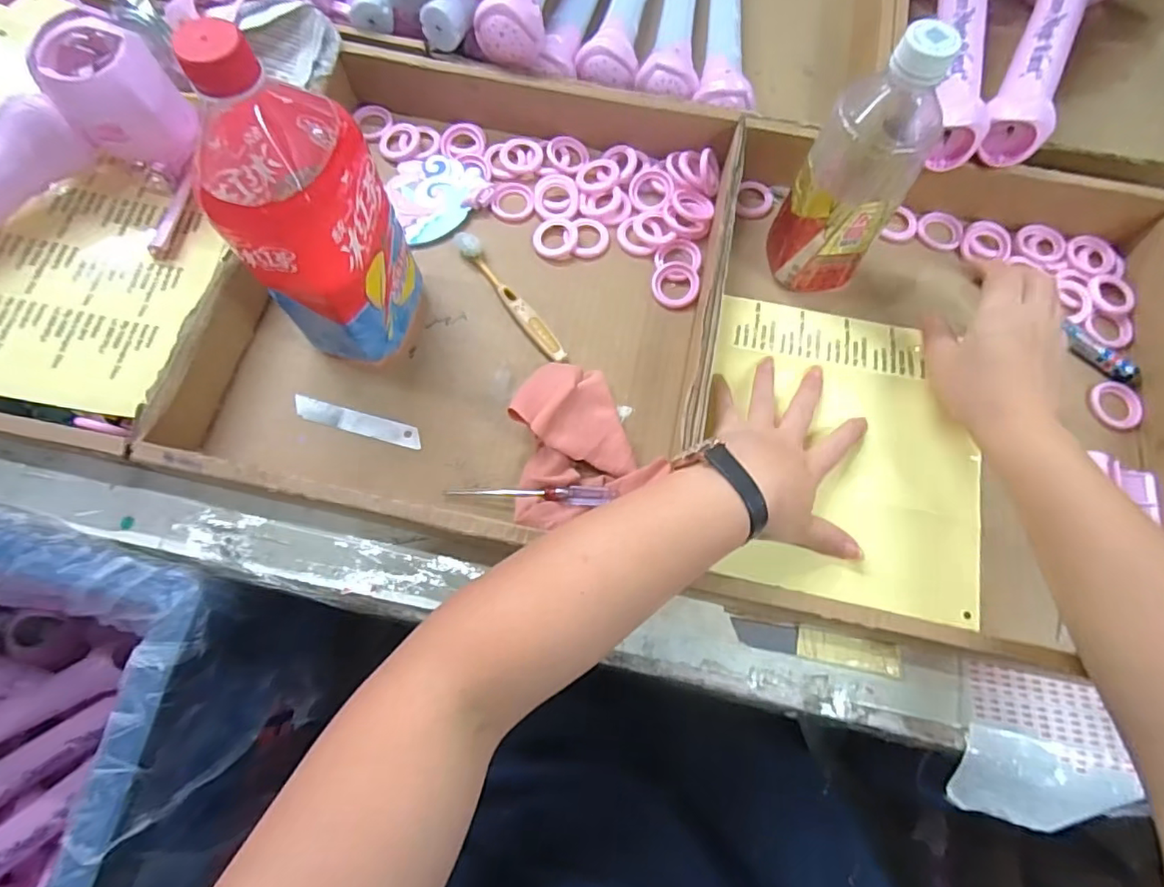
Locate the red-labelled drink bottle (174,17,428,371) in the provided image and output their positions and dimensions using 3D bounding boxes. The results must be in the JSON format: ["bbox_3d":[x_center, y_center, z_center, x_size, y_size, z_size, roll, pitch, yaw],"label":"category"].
[{"bbox_3d":[-0.168,-0.134,0.358,0.082,0.214,0.088,13,73,4],"label":"red-labelled drink bottle"}]

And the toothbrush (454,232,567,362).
[{"bbox_3d":[-0.057,-0.115,0.459,0.018,0.012,0.134,-34,76,-11],"label":"toothbrush"}]

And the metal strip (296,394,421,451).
[{"bbox_3d":[-0.164,-0.015,0.428,0.097,0.004,0.017,16,65,3],"label":"metal strip"}]

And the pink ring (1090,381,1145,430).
[{"bbox_3d":[0.407,-0.029,0.444,0.033,0.007,0.038,-20,73,-7],"label":"pink ring"}]

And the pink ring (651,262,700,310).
[{"bbox_3d":[0.074,-0.127,0.464,0.036,0.007,0.041,4,72,1],"label":"pink ring"}]

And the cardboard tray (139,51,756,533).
[{"bbox_3d":[-0.072,-0.120,0.437,0.344,0.056,0.379,13,73,4],"label":"cardboard tray"}]

